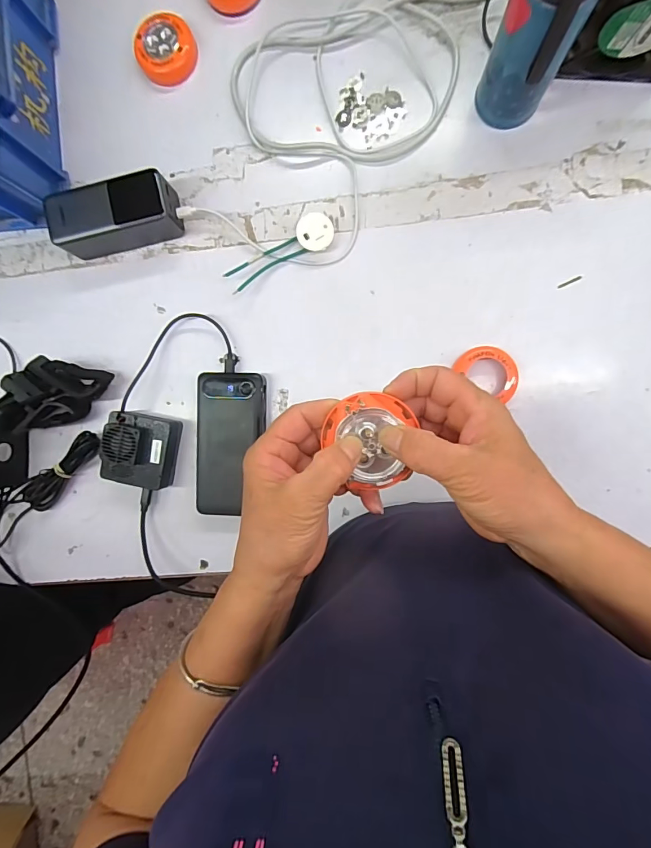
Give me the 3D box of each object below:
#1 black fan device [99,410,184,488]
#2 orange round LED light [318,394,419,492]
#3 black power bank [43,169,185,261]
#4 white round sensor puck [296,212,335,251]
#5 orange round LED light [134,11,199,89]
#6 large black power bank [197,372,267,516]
[{"bbox_3d":[-0.205,0.029,0.466,0.070,0.046,0.077,10,92,5],"label":"black fan device"},{"bbox_3d":[0.027,0.012,0.274,0.056,0.023,0.063,8,92,5],"label":"orange round LED light"},{"bbox_3d":[-0.228,-0.226,0.459,0.130,0.052,0.052,-11,90,6],"label":"black power bank"},{"bbox_3d":[-0.010,-0.204,0.451,0.038,0.020,0.037,0,92,6],"label":"white round sensor puck"},{"bbox_3d":[-0.174,-0.413,0.462,0.060,0.021,0.061,9,92,5],"label":"orange round LED light"},{"bbox_3d":[-0.103,0.021,0.467,0.074,0.027,0.152,2,92,6],"label":"large black power bank"}]

